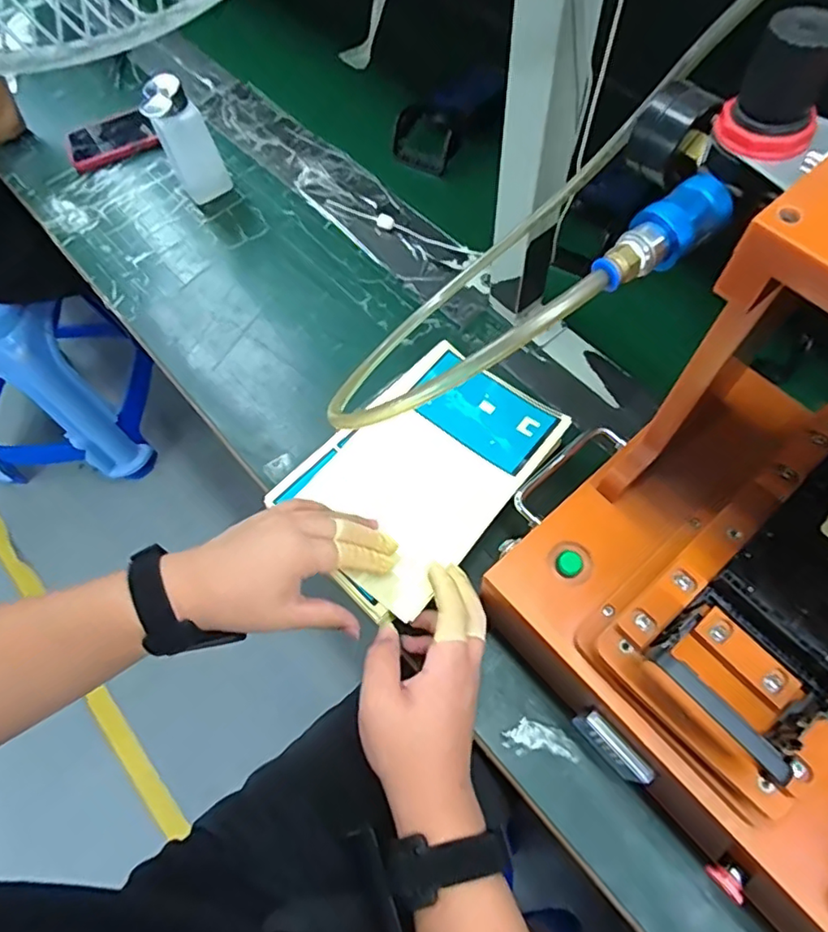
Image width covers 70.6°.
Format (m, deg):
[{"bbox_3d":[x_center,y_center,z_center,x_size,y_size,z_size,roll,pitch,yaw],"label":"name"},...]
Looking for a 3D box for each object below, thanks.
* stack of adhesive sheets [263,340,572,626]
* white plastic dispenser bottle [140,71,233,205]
[{"bbox_3d":[0.003,0.002,0.510,0.164,0.017,0.232,37,71,18],"label":"stack of adhesive sheets"},{"bbox_3d":[-0.268,-0.381,0.689,0.058,0.144,0.057,-33,70,-9],"label":"white plastic dispenser bottle"}]

